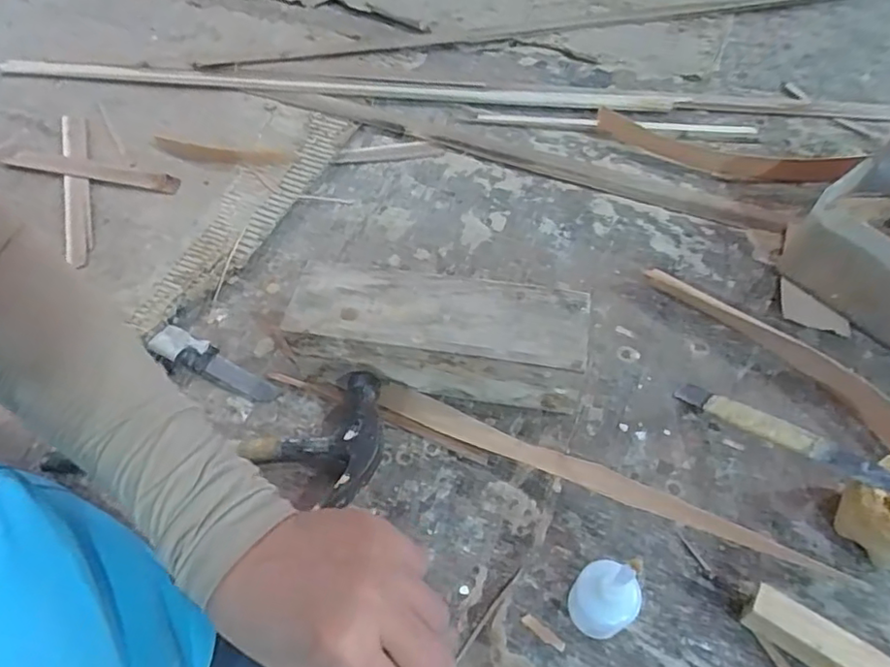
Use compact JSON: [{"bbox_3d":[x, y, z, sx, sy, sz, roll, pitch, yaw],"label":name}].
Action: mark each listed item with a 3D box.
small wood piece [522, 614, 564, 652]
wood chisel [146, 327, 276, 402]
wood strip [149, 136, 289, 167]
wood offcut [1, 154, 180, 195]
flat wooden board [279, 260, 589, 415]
[{"bbox_3d":[0.058,0.175,0.336,0.028,0.004,0.007,35,65,22],"label":"small wood piece"},{"bbox_3d":[-0.179,0.023,0.444,0.112,0.014,0.027,22,61,15],"label":"wood chisel"},{"bbox_3d":[-0.233,-0.183,0.584,0.153,0.007,0.032,11,58,9],"label":"wood strip"},{"bbox_3d":[-0.354,-0.163,0.577,0.190,0.008,0.025,11,59,9],"label":"wood offcut"},{"bbox_3d":[-0.006,0.002,0.417,0.201,0.066,0.066,9,58,8],"label":"flat wooden board"}]

